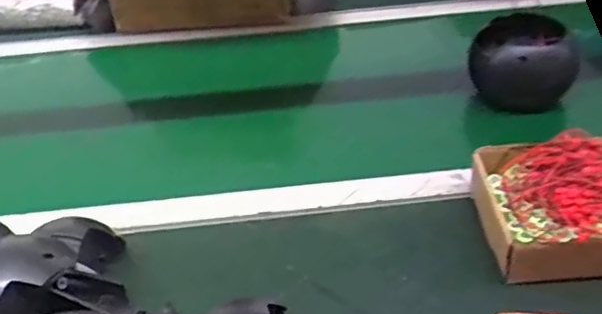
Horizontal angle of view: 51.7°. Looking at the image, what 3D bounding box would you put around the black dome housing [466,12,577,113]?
[{"bbox_3d":[0.284,-0.128,0.809,0.119,0.115,0.119,4,39,11],"label":"black dome housing"}]

